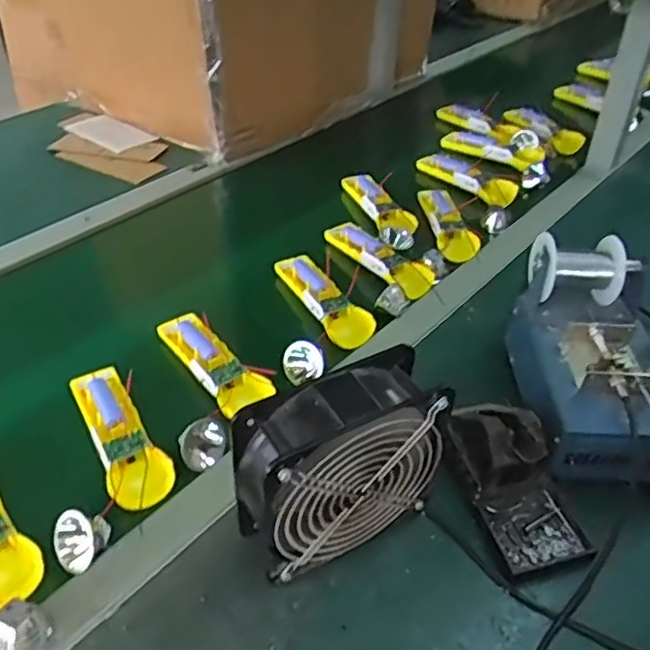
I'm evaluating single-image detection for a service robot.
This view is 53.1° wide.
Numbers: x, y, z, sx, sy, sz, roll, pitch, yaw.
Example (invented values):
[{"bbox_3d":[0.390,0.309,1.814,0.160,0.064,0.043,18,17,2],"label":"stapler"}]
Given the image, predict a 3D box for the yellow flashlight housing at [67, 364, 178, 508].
[{"bbox_3d":[-0.182,0.099,0.585,0.051,0.026,0.166,-18,41,-25],"label":"yellow flashlight housing"}]

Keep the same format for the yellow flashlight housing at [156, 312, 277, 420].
[{"bbox_3d":[-0.114,0.034,0.666,0.052,0.026,0.154,-22,43,-29],"label":"yellow flashlight housing"}]

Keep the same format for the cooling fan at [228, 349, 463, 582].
[{"bbox_3d":[0.011,0.111,0.492,0.147,0.163,0.062,-17,41,-24],"label":"cooling fan"}]

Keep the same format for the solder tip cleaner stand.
[{"bbox_3d":[0.159,0.124,0.544,0.072,0.085,0.143,-9,38,-14],"label":"solder tip cleaner stand"}]

